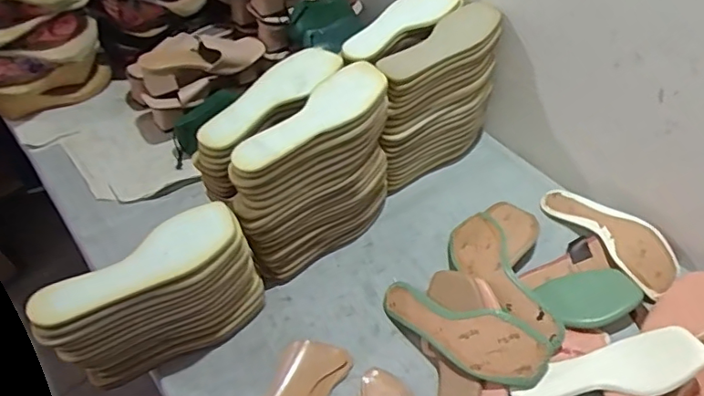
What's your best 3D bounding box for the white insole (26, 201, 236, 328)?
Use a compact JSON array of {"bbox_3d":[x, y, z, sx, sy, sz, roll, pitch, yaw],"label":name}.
[{"bbox_3d":[-0.239,0.069,0.607,0.226,0.016,0.082,-26,56,-25],"label":"white insole"}]

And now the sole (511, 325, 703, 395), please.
[{"bbox_3d":[0.318,0.220,0.682,0.231,0.044,0.080,-18,49,7],"label":"sole"}]

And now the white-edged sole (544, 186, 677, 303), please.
[{"bbox_3d":[0.400,0.050,0.840,0.088,0.038,0.231,-23,52,-17],"label":"white-edged sole"}]

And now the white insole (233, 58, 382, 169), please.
[{"bbox_3d":[-0.046,-0.108,0.703,0.076,0.015,0.243,32,60,30],"label":"white insole"}]

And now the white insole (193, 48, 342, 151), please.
[{"bbox_3d":[-0.111,-0.144,0.745,0.090,0.016,0.245,28,59,30],"label":"white insole"}]

